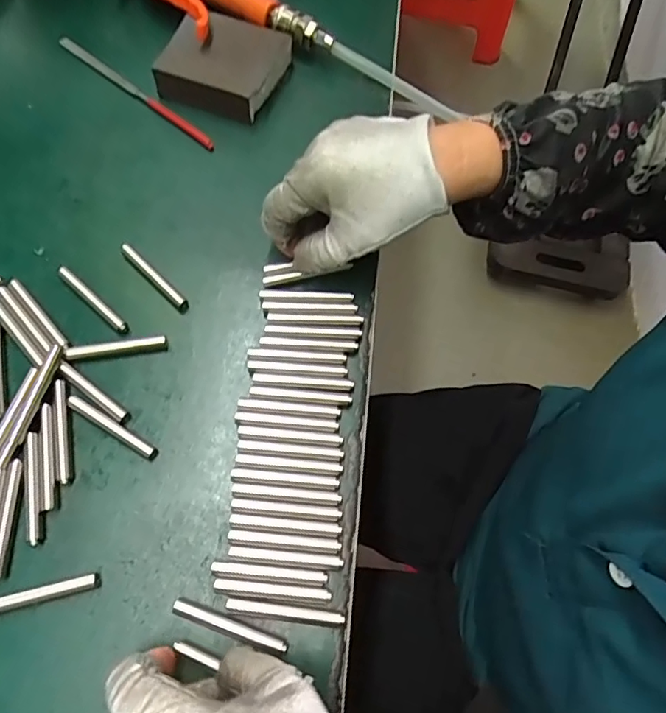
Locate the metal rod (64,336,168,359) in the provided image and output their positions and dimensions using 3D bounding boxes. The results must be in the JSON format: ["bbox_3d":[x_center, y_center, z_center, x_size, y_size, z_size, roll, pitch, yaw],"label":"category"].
[{"bbox_3d":[-0.128,-0.006,0.306,0.057,0.008,0.008,-8,68,-6],"label":"metal rod"}]

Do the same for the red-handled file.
[{"bbox_3d":[-0.146,-0.194,0.378,0.155,0.007,0.007,37,71,12],"label":"red-handled file"}]

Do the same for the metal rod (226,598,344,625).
[{"bbox_3d":[-0.023,0.125,0.254,0.058,0.004,0.007,8,67,0],"label":"metal rod"}]

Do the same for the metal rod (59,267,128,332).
[{"bbox_3d":[-0.147,-0.035,0.317,0.058,0.006,0.006,40,71,13],"label":"metal rod"}]

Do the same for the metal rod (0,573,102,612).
[{"bbox_3d":[-0.145,0.118,0.255,0.057,0.006,0.007,-13,69,-8],"label":"metal rod"}]

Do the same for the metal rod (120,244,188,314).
[{"bbox_3d":[-0.112,-0.050,0.325,0.060,0.004,0.007,43,72,14],"label":"metal rod"}]

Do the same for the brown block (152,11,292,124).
[{"bbox_3d":[-0.079,-0.212,0.375,0.080,0.031,0.064,18,68,4],"label":"brown block"}]

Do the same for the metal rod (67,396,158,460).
[{"bbox_3d":[-0.123,0.040,0.288,0.059,0.007,0.008,30,69,9],"label":"metal rod"}]

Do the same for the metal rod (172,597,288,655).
[{"bbox_3d":[-0.051,0.132,0.254,0.058,0.008,0.008,20,68,5],"label":"metal rod"}]

